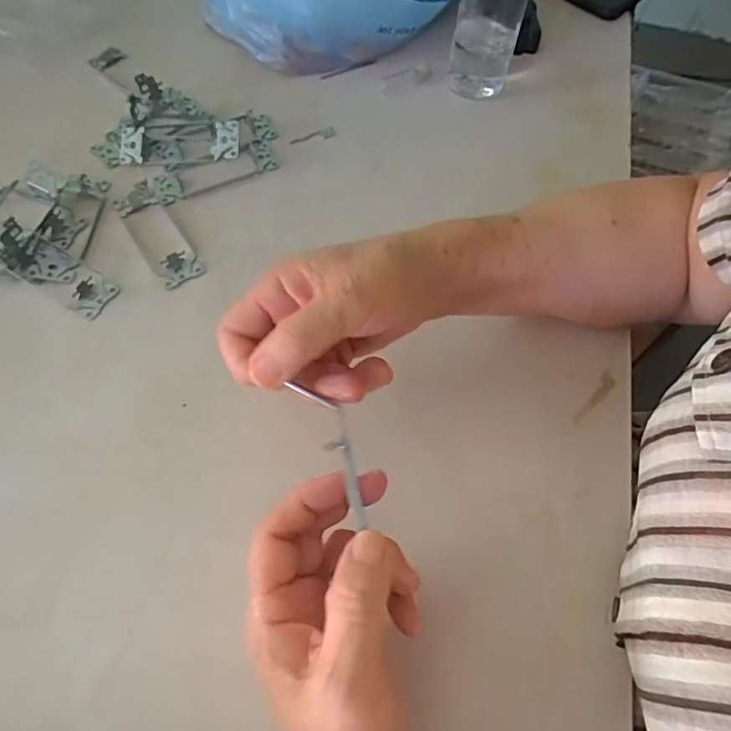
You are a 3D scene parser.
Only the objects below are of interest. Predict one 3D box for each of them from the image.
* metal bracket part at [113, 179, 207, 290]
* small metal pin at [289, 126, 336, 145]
[{"bbox_3d":[-0.167,-0.108,0.415,0.035,0.019,0.099,-31,69,-16],"label":"metal bracket part"},{"bbox_3d":[-0.048,-0.211,0.479,0.045,0.004,0.010,-21,67,-12],"label":"small metal pin"}]

